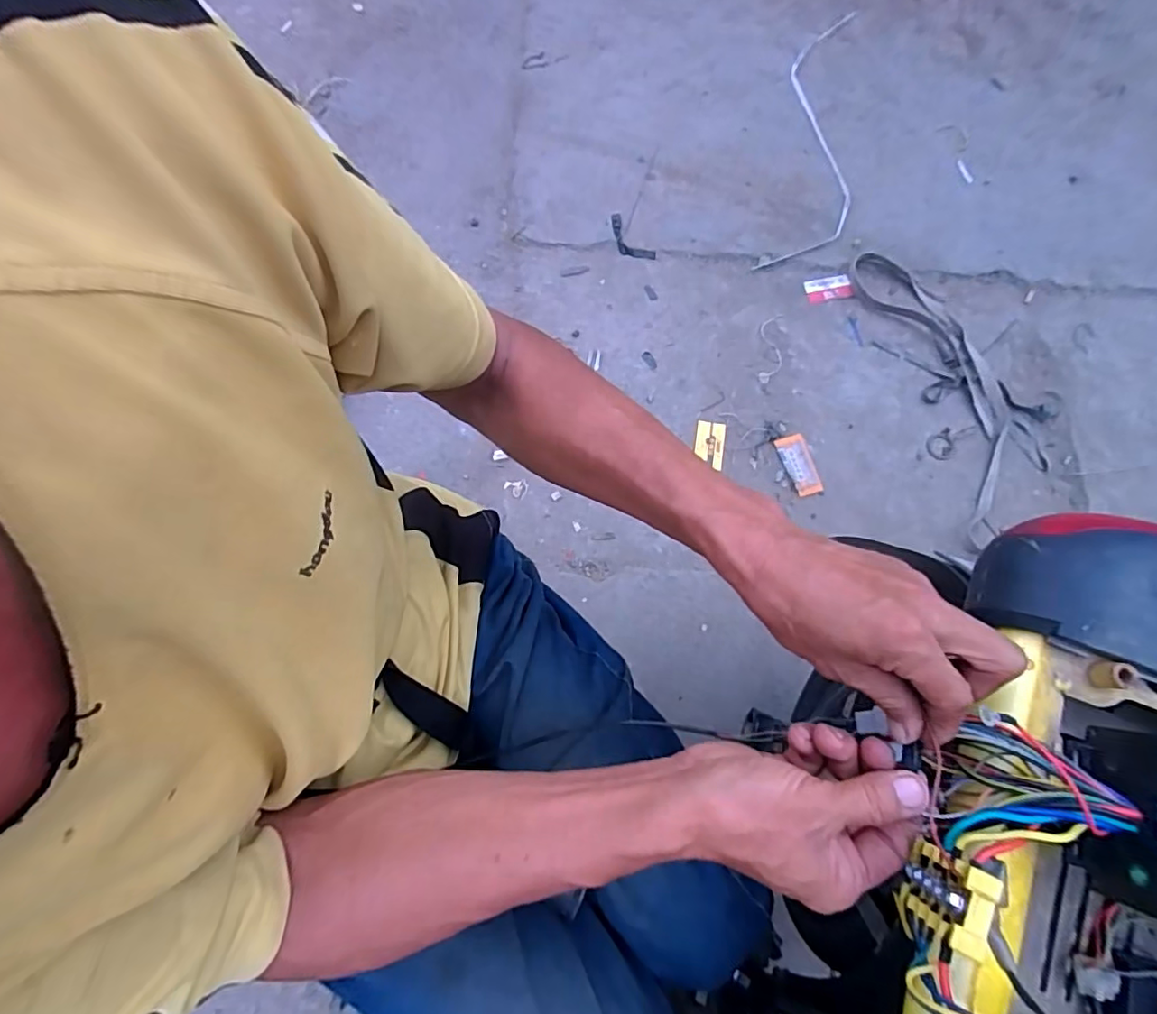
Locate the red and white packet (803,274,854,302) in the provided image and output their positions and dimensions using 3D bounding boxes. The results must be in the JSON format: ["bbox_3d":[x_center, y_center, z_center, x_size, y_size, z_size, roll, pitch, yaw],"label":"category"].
[{"bbox_3d":[0.485,-0.423,1.102,0.089,0.009,0.047,-6,76,-2],"label":"red and white packet"}]

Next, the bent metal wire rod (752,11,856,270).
[{"bbox_3d":[0.501,-0.774,1.180,0.162,0.023,0.672,13,75,2],"label":"bent metal wire rod"}]

